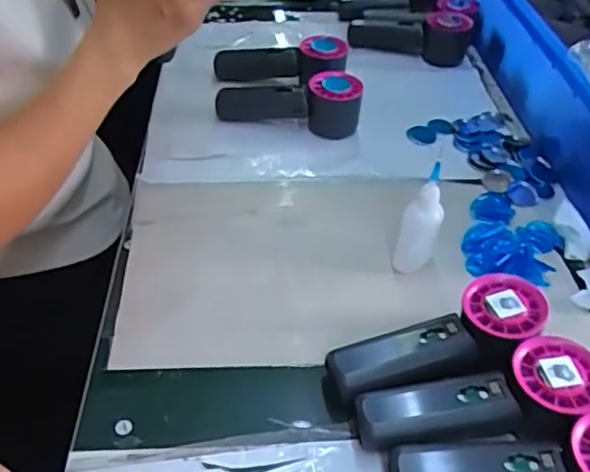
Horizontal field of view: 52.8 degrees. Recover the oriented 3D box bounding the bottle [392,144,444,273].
[{"bbox_3d":[0.103,-0.014,0.480,0.028,0.103,0.029,21,46,18],"label":"bottle"}]

